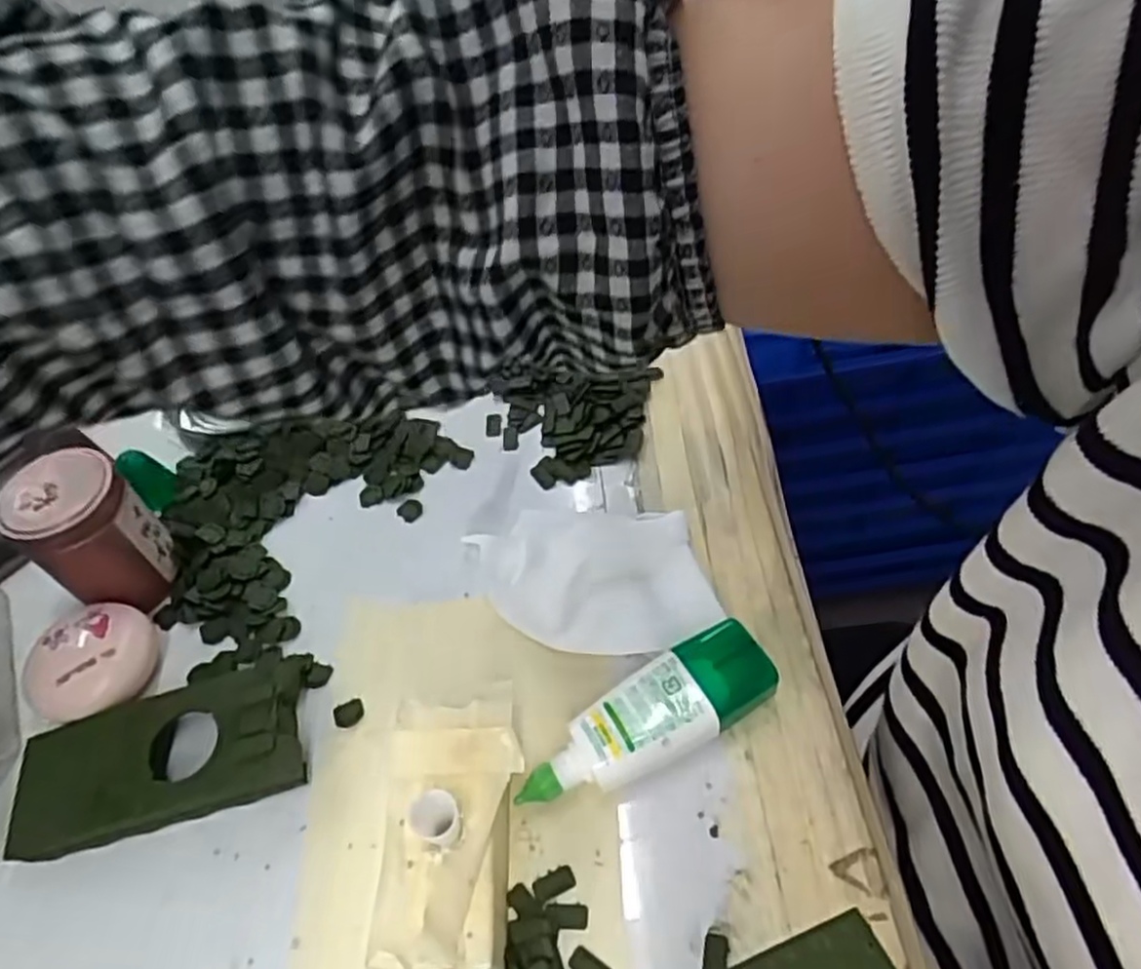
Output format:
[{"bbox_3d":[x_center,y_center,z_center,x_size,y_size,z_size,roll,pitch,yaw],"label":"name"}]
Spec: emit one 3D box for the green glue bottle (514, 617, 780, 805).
[{"bbox_3d":[0.028,0.087,0.276,0.095,0.024,0.032,-29,55,-16],"label":"green glue bottle"}]

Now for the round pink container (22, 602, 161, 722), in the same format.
[{"bbox_3d":[-0.191,0.073,0.310,0.041,0.021,0.047,32,62,27],"label":"round pink container"}]

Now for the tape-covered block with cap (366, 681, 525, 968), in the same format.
[{"bbox_3d":[-0.038,0.112,0.252,0.048,0.044,0.089,-4,52,2],"label":"tape-covered block with cap"}]

